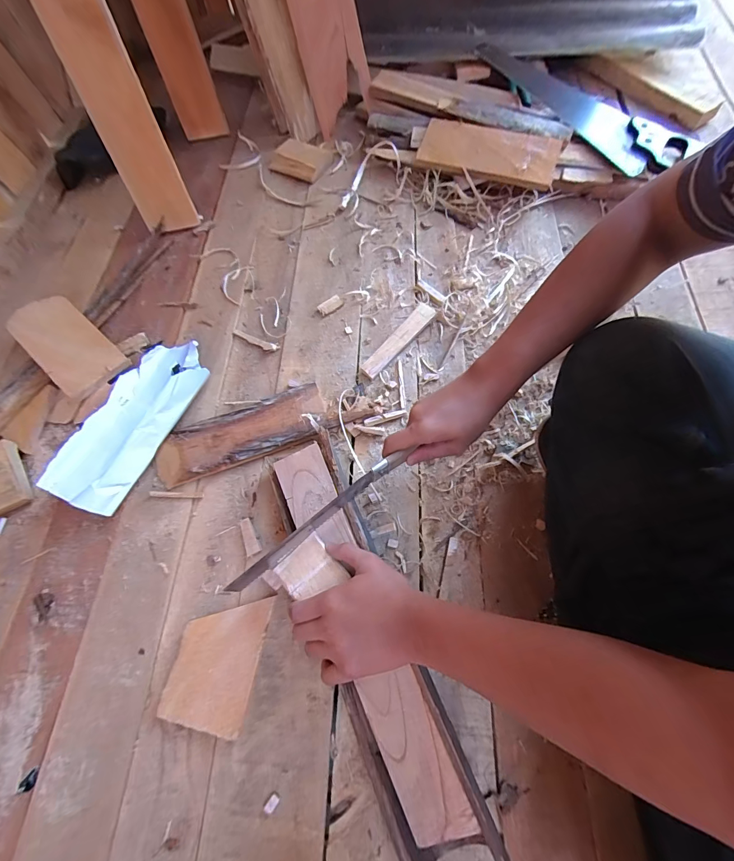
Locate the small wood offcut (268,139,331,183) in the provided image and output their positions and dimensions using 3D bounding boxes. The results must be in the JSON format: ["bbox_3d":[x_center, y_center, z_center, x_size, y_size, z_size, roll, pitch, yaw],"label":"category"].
[{"bbox_3d":[-0.137,-0.559,0.753,0.121,0.024,0.086,27,71,14],"label":"small wood offcut"}]

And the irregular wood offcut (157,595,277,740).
[{"bbox_3d":[-0.167,0.255,0.414,0.092,0.016,0.129,9,67,7],"label":"irregular wood offcut"}]

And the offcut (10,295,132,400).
[{"bbox_3d":[-0.472,-0.138,0.572,0.207,0.015,0.096,40,70,16],"label":"offcut"}]

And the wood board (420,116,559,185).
[{"bbox_3d":[0.216,-0.499,0.653,0.237,0.030,0.095,16,68,10],"label":"wood board"}]

